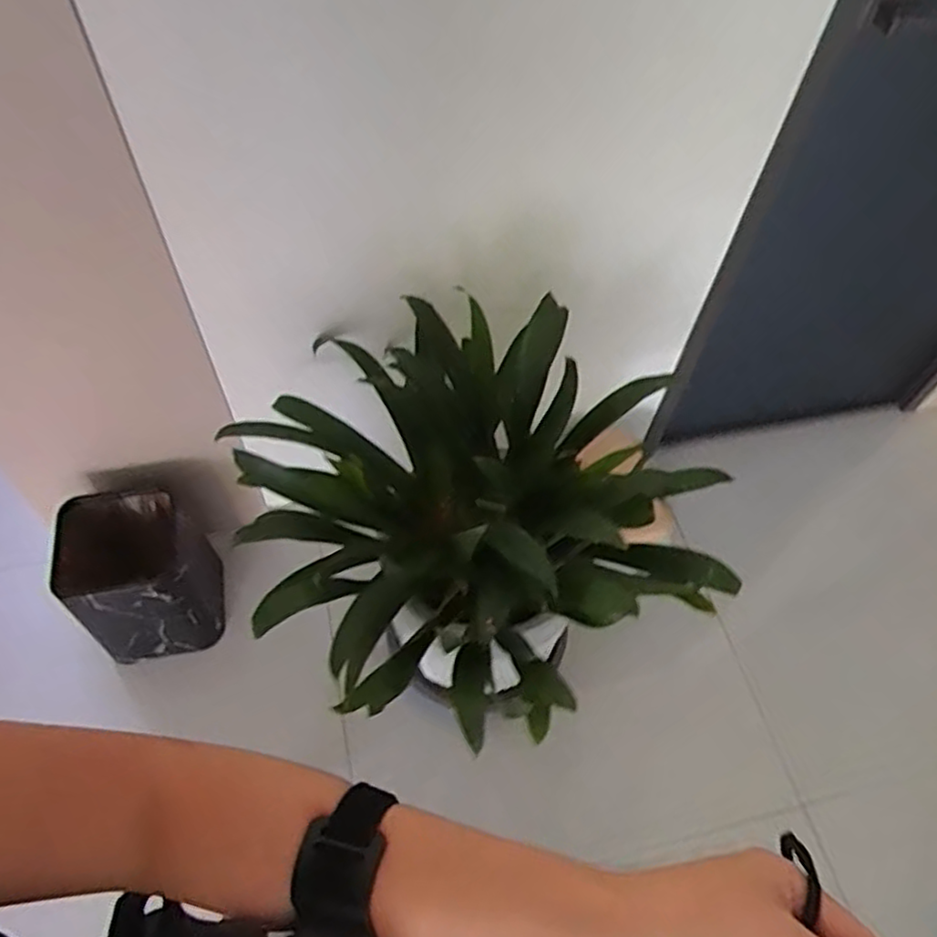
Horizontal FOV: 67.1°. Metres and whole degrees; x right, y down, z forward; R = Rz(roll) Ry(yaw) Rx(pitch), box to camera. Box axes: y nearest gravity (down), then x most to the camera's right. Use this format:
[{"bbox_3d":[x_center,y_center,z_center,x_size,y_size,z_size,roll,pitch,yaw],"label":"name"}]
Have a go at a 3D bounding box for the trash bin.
[{"bbox_3d":[-0.599,0.201,1.333,0.228,0.299,0.212,-20,60,-15],"label":"trash bin"}]

